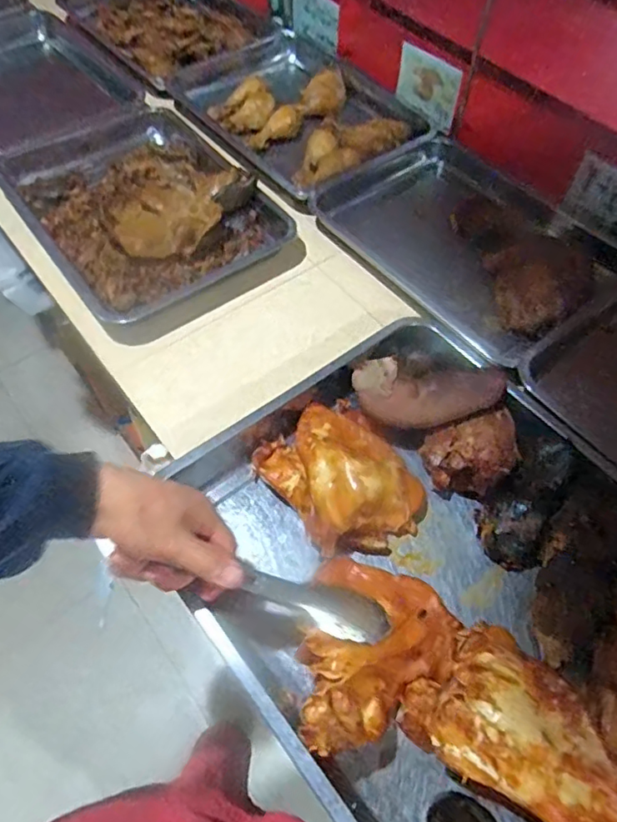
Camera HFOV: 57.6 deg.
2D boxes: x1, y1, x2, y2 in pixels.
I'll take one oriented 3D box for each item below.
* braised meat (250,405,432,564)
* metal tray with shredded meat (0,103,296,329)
[{"bbox_3d":[0.035,0.062,0.546,0.125,0.040,0.155,-33,64,-20],"label":"braised meat"},{"bbox_3d":[-0.230,-0.291,0.768,0.286,0.051,0.391,-33,64,-20],"label":"metal tray with shredded meat"}]

